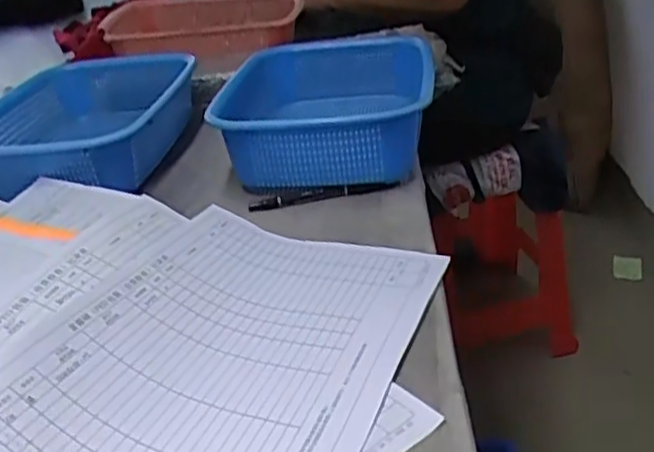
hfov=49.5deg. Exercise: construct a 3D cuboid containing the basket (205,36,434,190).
[{"bbox_3d":[-0.010,-0.123,0.736,0.215,0.086,0.287,4,31,10],"label":"basket"}]

